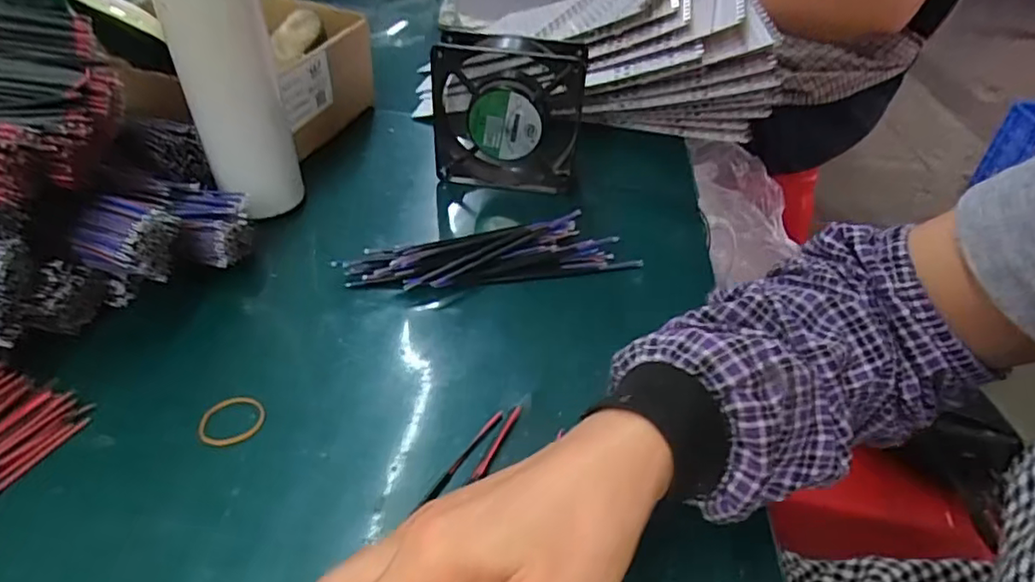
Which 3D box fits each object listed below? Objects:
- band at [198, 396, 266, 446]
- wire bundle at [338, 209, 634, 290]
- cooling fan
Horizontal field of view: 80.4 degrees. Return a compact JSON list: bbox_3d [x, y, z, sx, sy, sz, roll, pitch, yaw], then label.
[{"bbox_3d":[-0.159,0.072,0.342,0.033,0.004,0.031,-6,41,-11],"label":"band"},{"bbox_3d":[-0.023,-0.028,0.461,0.204,0.017,0.060,-7,41,-12],"label":"wire bundle"},{"bbox_3d":[-0.010,-0.148,0.518,0.125,0.123,0.044,7,40,4],"label":"cooling fan"}]

